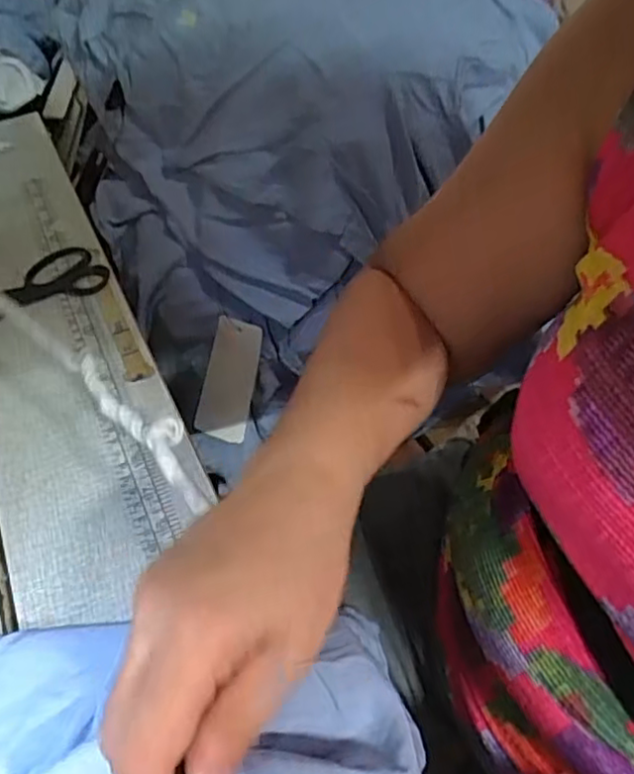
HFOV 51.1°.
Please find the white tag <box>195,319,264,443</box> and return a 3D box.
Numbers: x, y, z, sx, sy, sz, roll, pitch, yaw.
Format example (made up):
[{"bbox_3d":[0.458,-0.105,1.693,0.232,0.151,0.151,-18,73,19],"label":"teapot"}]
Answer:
[{"bbox_3d":[-0.084,-0.007,0.636,0.050,0.119,0.004,16,19,4],"label":"white tag"}]

